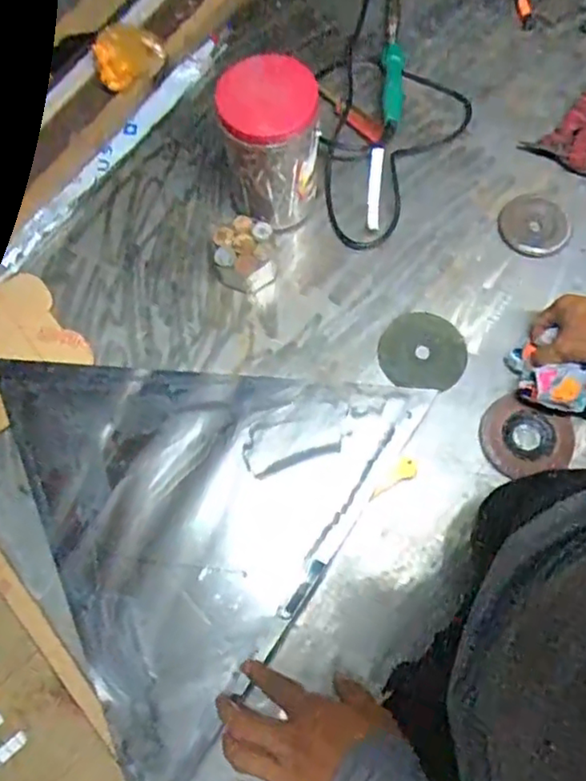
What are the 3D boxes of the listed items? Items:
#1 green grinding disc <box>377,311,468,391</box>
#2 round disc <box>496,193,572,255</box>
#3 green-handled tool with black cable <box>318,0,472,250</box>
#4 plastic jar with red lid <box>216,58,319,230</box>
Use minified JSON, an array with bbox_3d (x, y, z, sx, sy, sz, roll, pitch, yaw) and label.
[{"bbox_3d":[0.147,-0.045,0.709,0.097,0.005,0.089,1,75,-3],"label":"green grinding disc"},{"bbox_3d":[0.288,-0.199,0.748,0.082,0.005,0.077,-1,77,3],"label":"round disc"},{"bbox_3d":[0.145,-0.396,0.813,0.175,0.037,0.480,13,72,3],"label":"green-handled tool with black cable"},{"bbox_3d":[-0.023,-0.267,0.690,0.107,0.170,0.096,1,72,-1],"label":"plastic jar with red lid"}]

